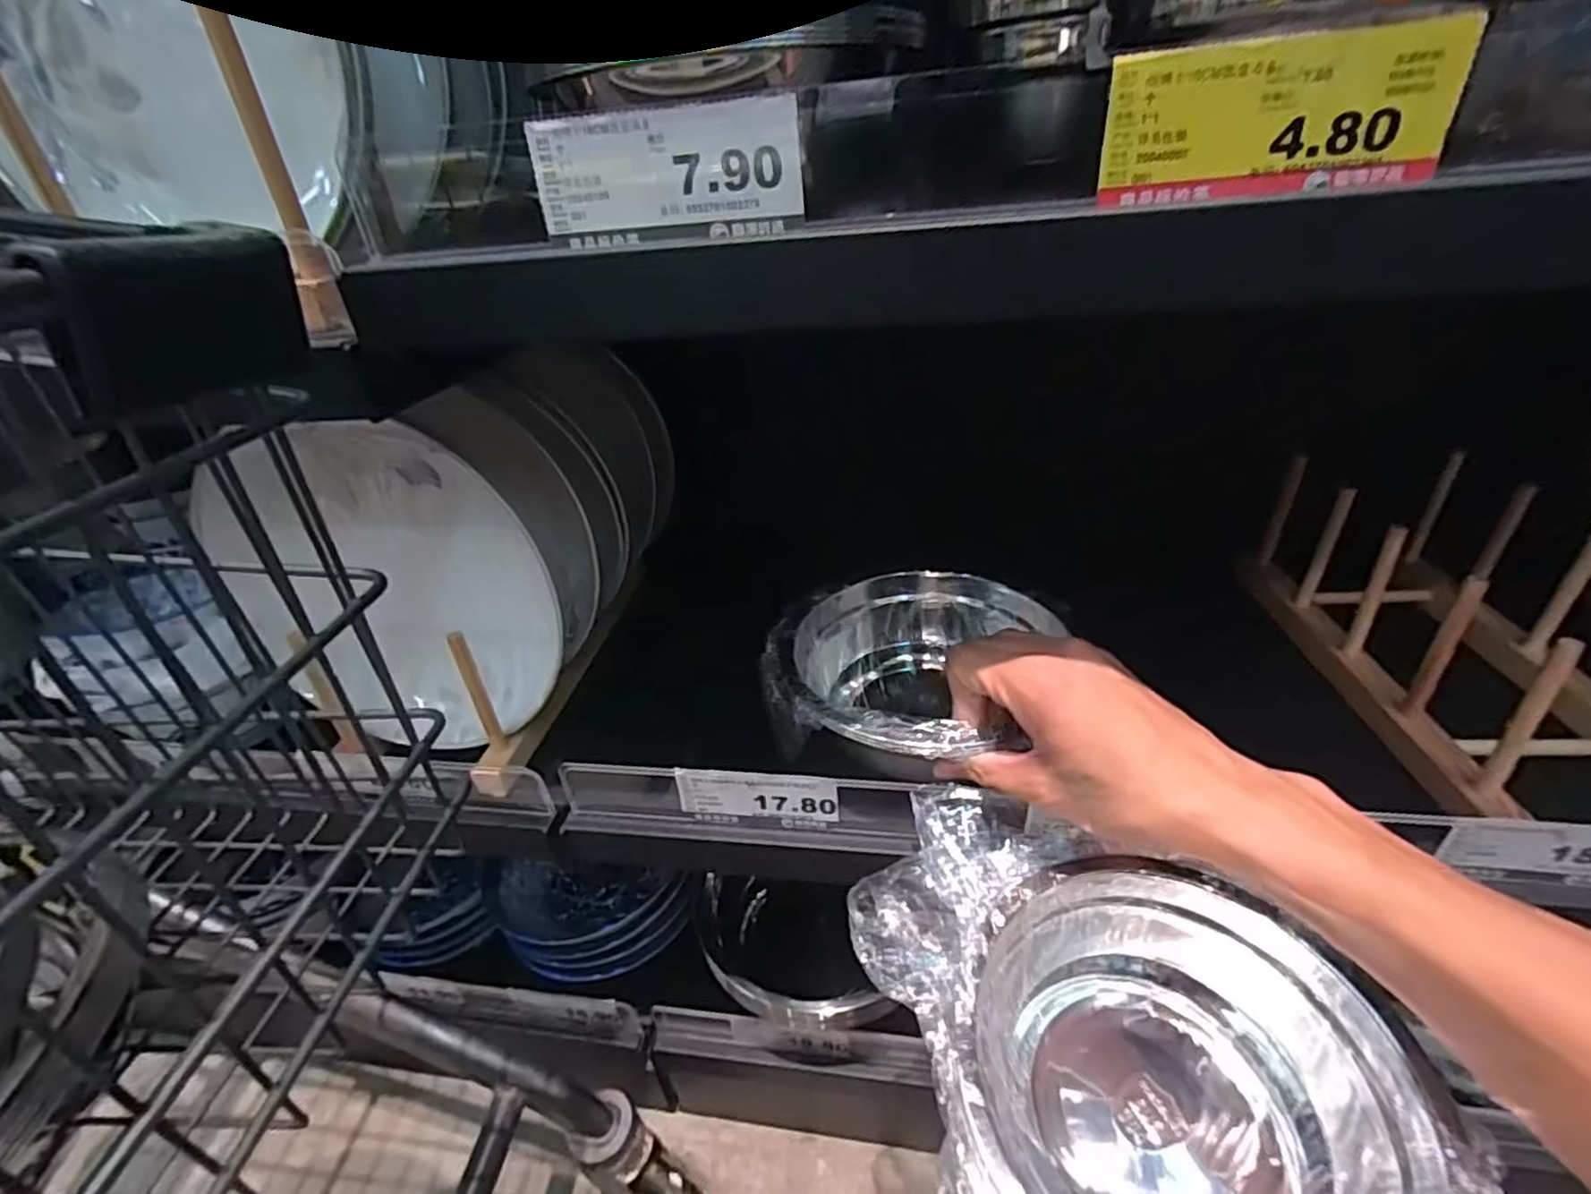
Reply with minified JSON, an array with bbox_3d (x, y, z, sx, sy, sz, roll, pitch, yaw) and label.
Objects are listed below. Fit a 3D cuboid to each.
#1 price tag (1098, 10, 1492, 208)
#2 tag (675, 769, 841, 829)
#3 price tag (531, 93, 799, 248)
[{"bbox_3d":[0.138,-0.137,0.200,0.090,0.038,0.005,2,33,12],"label":"price tag"},{"bbox_3d":[-0.021,0.115,0.395,0.090,0.038,0.004,2,26,9],"label":"tag"},{"bbox_3d":[-0.043,-0.141,0.234,0.090,0.038,0.004,0,33,9],"label":"price tag"}]

